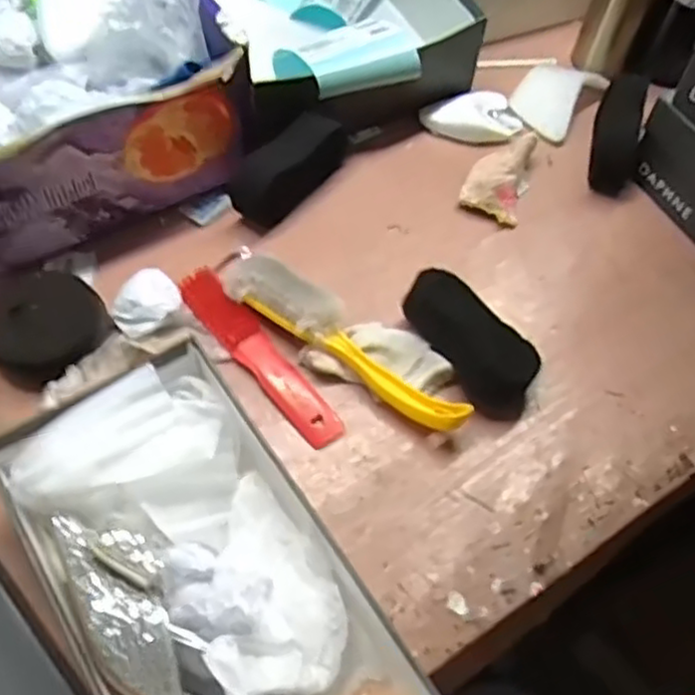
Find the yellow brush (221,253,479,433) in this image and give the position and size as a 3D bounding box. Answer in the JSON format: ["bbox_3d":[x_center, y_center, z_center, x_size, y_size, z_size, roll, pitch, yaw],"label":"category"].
[{"bbox_3d":[-0.002,-0.008,0.588,0.231,0.035,0.042,32,63,15],"label":"yellow brush"}]

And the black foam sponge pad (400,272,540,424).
[{"bbox_3d":[0.106,-0.006,0.606,0.063,0.027,0.136,-33,78,-21],"label":"black foam sponge pad"}]

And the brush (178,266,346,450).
[{"bbox_3d":[-0.073,0.004,0.599,0.035,0.031,0.188,-37,68,-22],"label":"brush"}]

